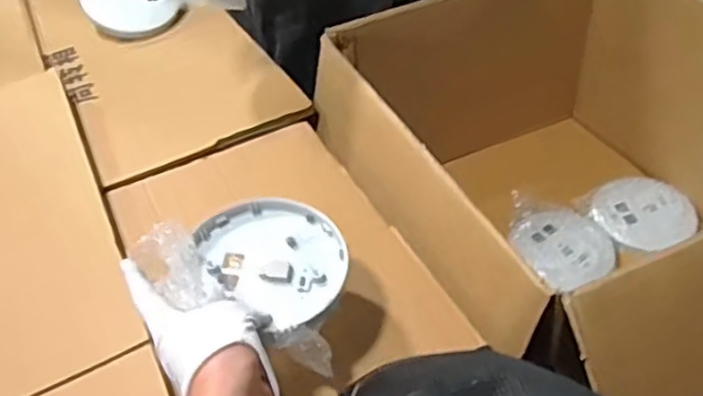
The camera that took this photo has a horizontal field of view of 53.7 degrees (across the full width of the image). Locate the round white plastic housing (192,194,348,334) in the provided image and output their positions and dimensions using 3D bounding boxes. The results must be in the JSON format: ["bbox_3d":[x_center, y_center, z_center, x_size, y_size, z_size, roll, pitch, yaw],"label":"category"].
[{"bbox_3d":[-0.064,0.048,0.573,0.114,0.028,0.123,-2,44,2],"label":"round white plastic housing"}]

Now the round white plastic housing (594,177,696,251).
[{"bbox_3d":[0.401,0.020,0.953,0.123,0.023,0.118,-24,46,-18],"label":"round white plastic housing"}]

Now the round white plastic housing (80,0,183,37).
[{"bbox_3d":[-0.314,-0.278,0.983,0.122,0.017,0.114,-25,82,-10],"label":"round white plastic housing"}]

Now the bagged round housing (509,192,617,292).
[{"bbox_3d":[0.276,0.055,0.915,0.124,0.030,0.140,-17,45,-12],"label":"bagged round housing"}]

